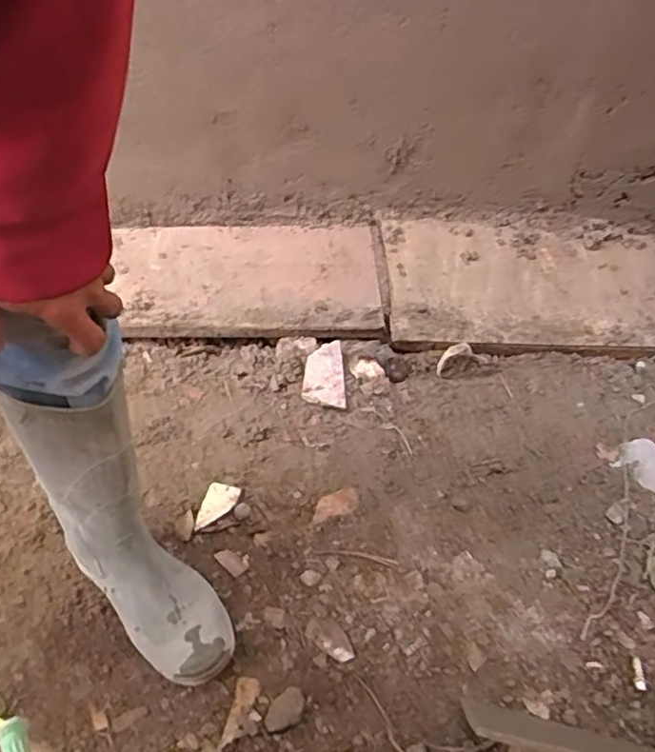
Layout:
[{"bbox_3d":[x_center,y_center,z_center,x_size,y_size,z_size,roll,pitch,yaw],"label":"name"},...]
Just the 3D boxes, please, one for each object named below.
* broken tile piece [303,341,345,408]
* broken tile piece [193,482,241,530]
[{"bbox_3d":[-0.008,0.000,1.072,0.068,0.010,0.122,-8,58,6],"label":"broken tile piece"},{"bbox_3d":[-0.155,0.184,0.900,0.044,0.008,0.077,12,46,8],"label":"broken tile piece"}]

